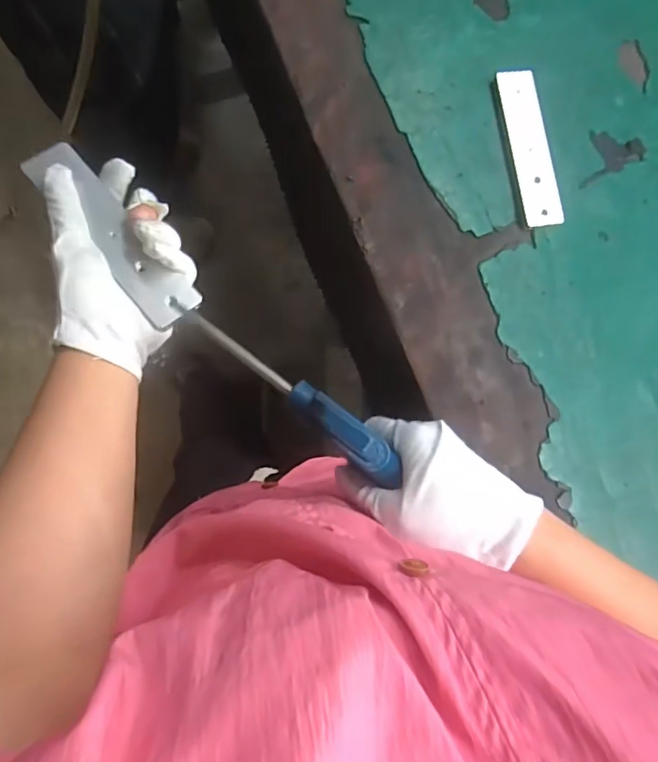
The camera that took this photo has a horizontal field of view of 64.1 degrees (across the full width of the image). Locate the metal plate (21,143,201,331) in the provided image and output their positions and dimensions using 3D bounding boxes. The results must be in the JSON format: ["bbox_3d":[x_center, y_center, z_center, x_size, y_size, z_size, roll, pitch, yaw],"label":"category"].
[{"bbox_3d":[-0.153,-0.105,0.375,0.036,0.010,0.152,-42,90,-15],"label":"metal plate"}]

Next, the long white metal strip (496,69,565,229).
[{"bbox_3d":[0.196,-0.228,0.516,0.039,0.014,0.155,-9,86,-8],"label":"long white metal strip"}]

